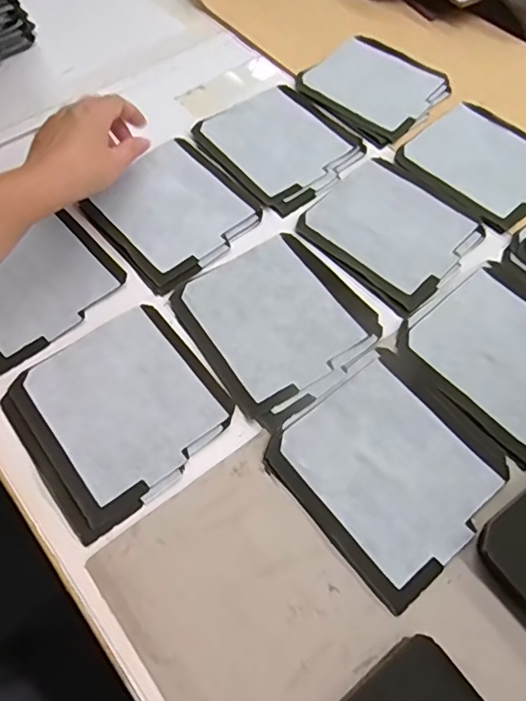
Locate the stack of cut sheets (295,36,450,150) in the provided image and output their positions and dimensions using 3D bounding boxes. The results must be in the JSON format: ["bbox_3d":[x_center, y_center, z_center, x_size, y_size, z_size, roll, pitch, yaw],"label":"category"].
[{"bbox_3d":[0.122,-0.286,0.582,0.131,0.004,0.136,-39,68,-19],"label":"stack of cut sheets"}]

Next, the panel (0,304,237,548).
[{"bbox_3d":[-0.106,0.042,0.397,0.135,0.006,0.139,-35,67,-18],"label":"panel"}]

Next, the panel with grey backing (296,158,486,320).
[{"bbox_3d":[0.116,-0.109,0.488,0.126,0.005,0.139,-39,68,-19],"label":"panel with grey backing"}]

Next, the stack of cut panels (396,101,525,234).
[{"bbox_3d":[0.218,-0.185,0.532,0.131,0.012,0.135,-39,68,-19],"label":"stack of cut panels"}]

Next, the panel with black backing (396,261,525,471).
[{"bbox_3d":[0.194,0.000,0.423,0.135,0.004,0.137,-37,67,-18],"label":"panel with black backing"}]

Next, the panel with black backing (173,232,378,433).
[{"bbox_3d":[0.012,-0.026,0.441,0.132,0.007,0.145,-33,66,-17],"label":"panel with black backing"}]

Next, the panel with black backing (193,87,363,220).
[{"bbox_3d":[0.019,-0.207,0.540,0.129,0.006,0.145,-35,67,-18],"label":"panel with black backing"}]

